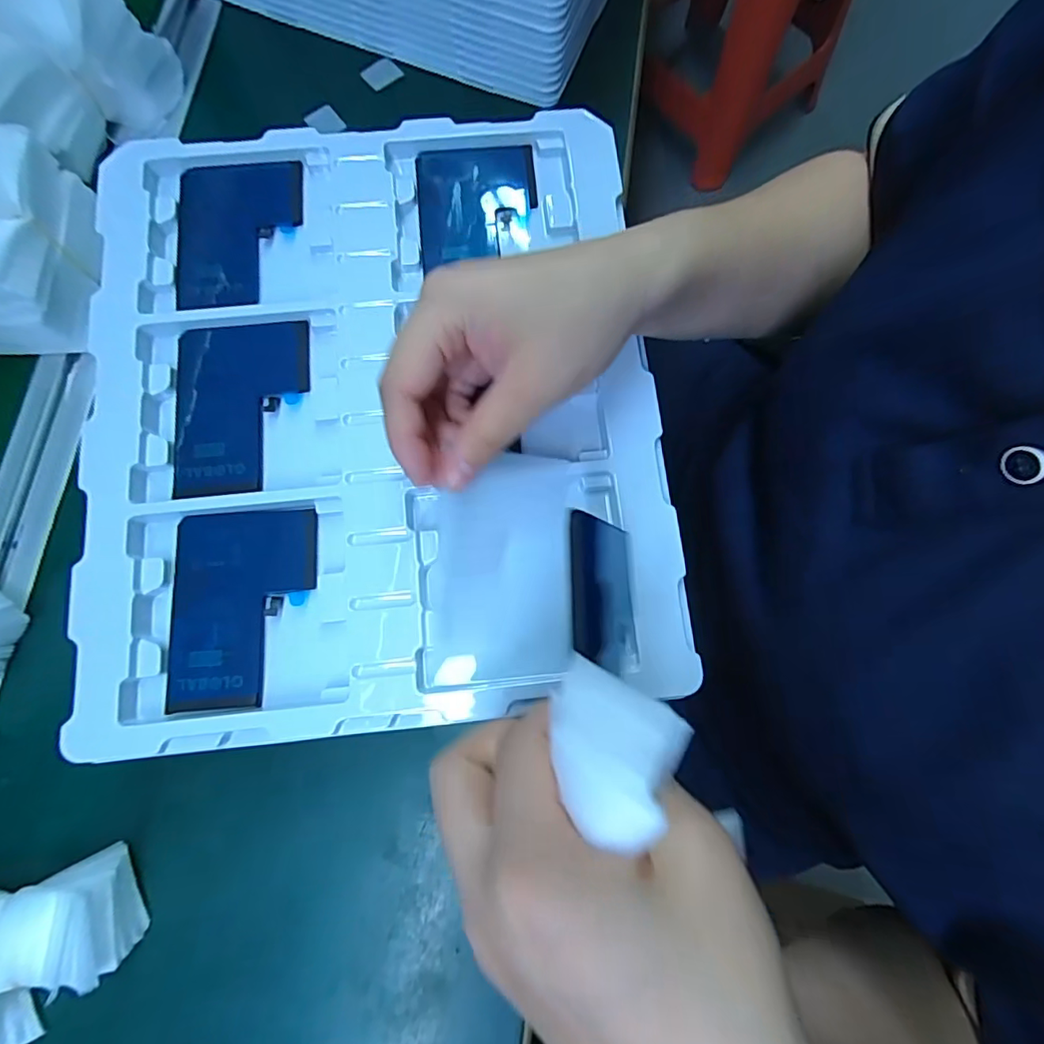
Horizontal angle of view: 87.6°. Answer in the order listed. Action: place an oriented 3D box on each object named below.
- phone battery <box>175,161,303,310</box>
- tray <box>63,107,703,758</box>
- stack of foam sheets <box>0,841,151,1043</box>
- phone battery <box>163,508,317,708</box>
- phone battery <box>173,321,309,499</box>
[{"bbox_3d":[-0.155,-0.155,0.297,0.065,0.010,0.091,-5,75,0],"label":"phone battery"},{"bbox_3d":[-0.073,-0.063,0.282,0.278,0.023,0.314,-5,78,-2],"label":"tray"},{"bbox_3d":[-0.230,0.202,0.250,0.096,0.036,0.073,-12,78,-4],"label":"stack of foam sheets"},{"bbox_3d":[-0.131,0.040,0.255,0.065,0.004,0.089,-4,78,0],"label":"phone battery"},{"bbox_3d":[-0.143,-0.059,0.276,0.065,0.004,0.089,-5,78,0],"label":"phone battery"}]

